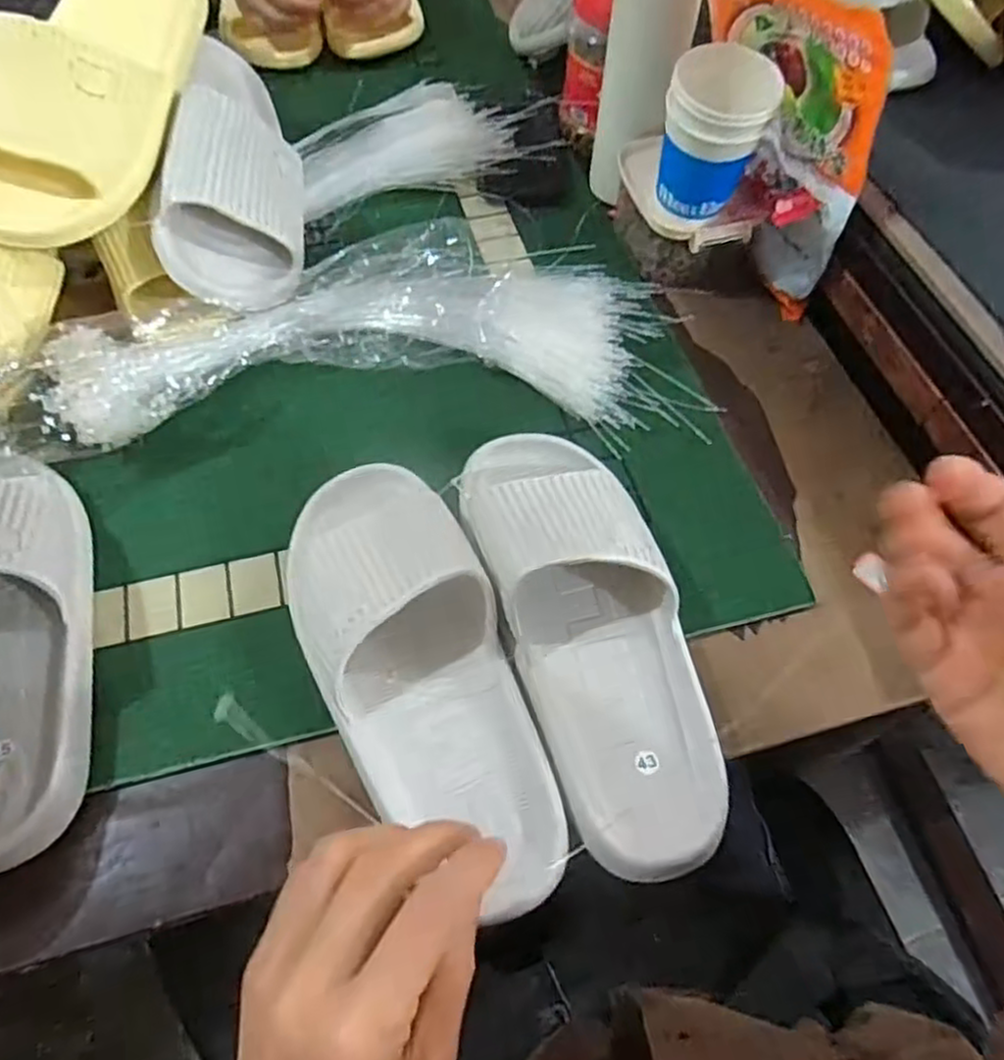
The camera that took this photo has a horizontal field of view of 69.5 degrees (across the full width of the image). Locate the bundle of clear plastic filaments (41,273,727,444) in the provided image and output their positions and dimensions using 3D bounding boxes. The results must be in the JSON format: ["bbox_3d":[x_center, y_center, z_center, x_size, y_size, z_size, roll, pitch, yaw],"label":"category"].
[{"bbox_3d":[-0.078,-0.143,0.514,0.427,0.065,0.173,-4,61,-3],"label":"bundle of clear plastic filaments"}]

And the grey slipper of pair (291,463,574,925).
[{"bbox_3d":[-0.045,0.071,0.395,0.104,0.066,0.257,-24,72,-14],"label":"grey slipper of pair"}]

